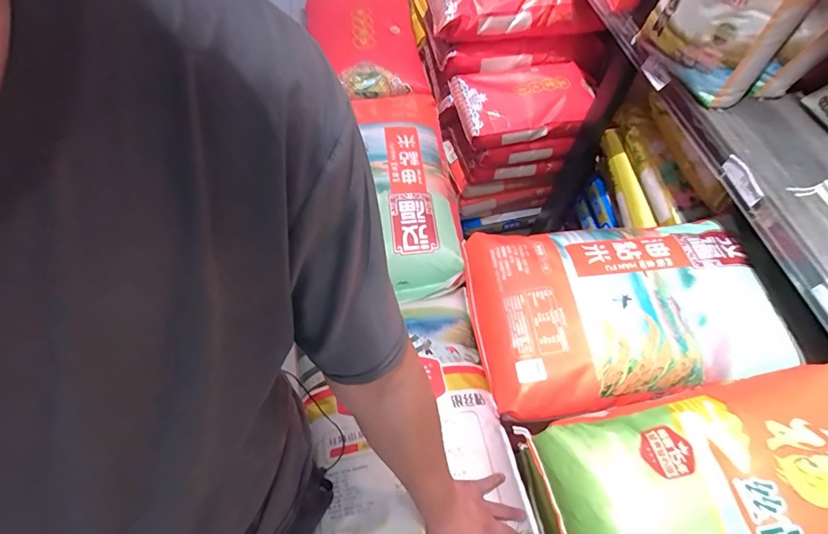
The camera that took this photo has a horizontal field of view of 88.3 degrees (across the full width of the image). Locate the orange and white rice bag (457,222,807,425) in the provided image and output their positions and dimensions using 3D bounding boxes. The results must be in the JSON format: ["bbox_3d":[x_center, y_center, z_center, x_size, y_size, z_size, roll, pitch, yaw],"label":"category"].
[{"bbox_3d":[0.384,0.077,0.802,0.511,0.120,0.346,-3,57,-7],"label":"orange and white rice bag"}]

